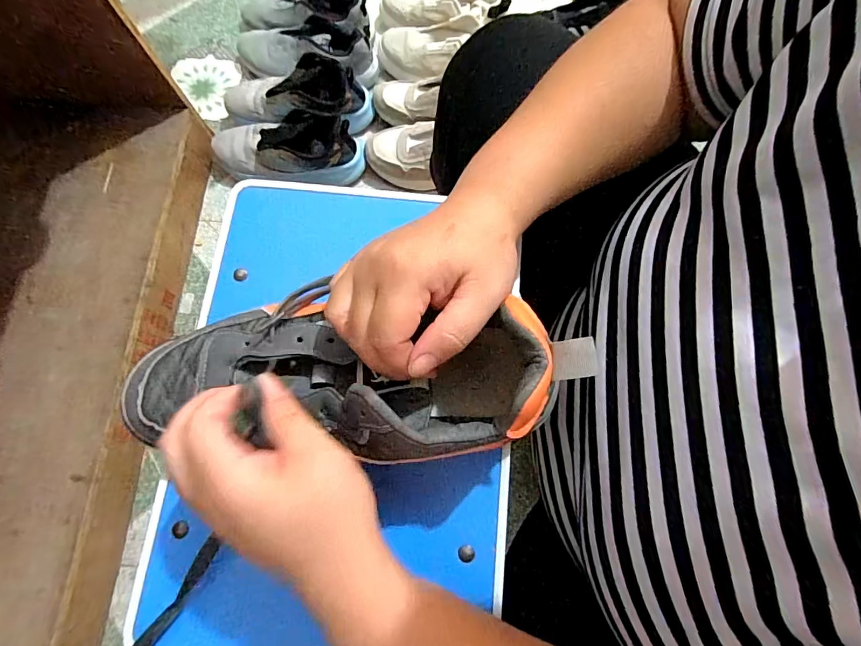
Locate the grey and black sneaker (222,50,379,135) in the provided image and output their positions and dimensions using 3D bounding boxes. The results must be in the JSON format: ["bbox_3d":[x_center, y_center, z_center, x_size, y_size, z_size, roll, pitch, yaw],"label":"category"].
[{"bbox_3d":[-0.260,-0.445,0.832,0.285,0.099,0.128,12,76,3],"label":"grey and black sneaker"}]

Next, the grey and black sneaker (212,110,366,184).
[{"bbox_3d":[-0.271,-0.333,0.811,0.288,0.106,0.106,2,76,0],"label":"grey and black sneaker"}]

